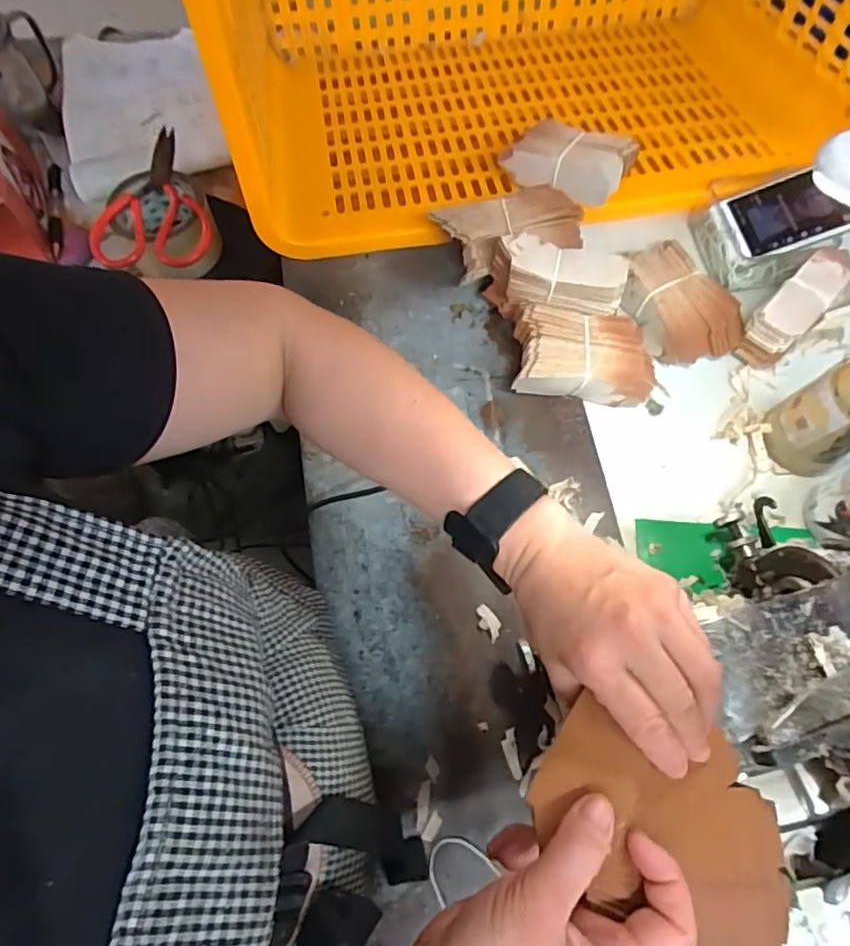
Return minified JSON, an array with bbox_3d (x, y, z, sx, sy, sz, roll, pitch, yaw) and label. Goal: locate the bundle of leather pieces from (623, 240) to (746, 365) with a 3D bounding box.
[{"bbox_3d":[0.230,-0.153,0.541,0.076,0.044,0.117,-26,70,-10],"label":"bundle of leather pieces"}]

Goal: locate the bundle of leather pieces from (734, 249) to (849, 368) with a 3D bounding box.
[{"bbox_3d":[0.332,-0.150,0.524,0.043,0.055,0.117,42,73,14],"label":"bundle of leather pieces"}]

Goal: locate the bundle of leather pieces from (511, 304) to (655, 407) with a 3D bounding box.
[{"bbox_3d":[0.140,-0.102,0.518,0.122,0.047,0.075,4,68,2],"label":"bundle of leather pieces"}]

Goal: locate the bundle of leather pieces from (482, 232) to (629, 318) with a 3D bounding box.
[{"bbox_3d":[0.115,-0.168,0.528,0.113,0.075,0.047,8,68,3],"label":"bundle of leather pieces"}]

